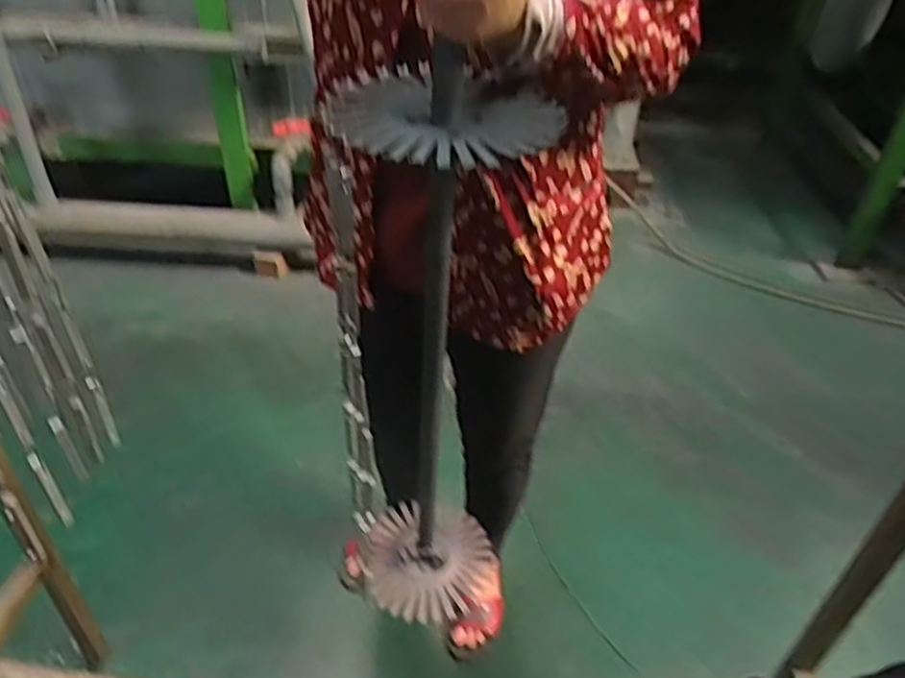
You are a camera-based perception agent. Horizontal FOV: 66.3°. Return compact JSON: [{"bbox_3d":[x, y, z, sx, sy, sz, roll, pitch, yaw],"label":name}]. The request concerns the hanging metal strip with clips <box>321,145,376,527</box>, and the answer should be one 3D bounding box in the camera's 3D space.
[{"bbox_3d":[-0.103,0.033,0.715,0.019,0.462,0.053,-10,40,-16],"label":"hanging metal strip with clips"}]

